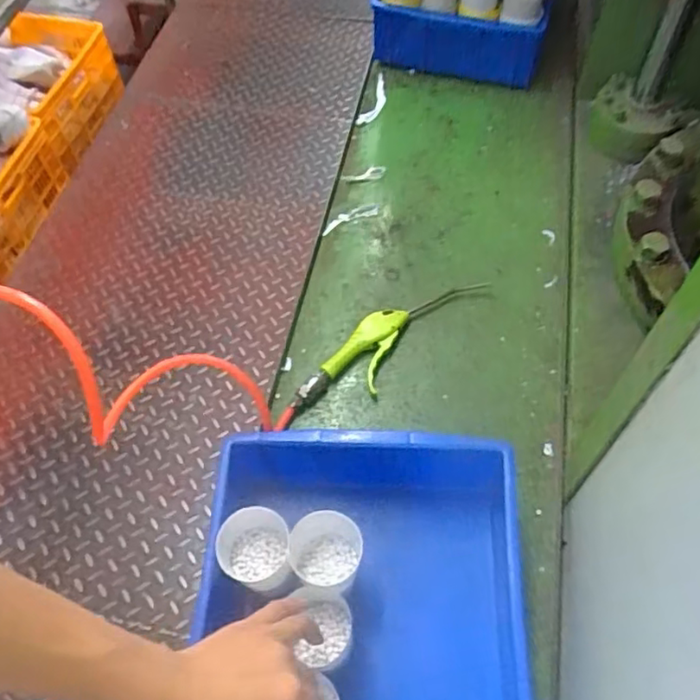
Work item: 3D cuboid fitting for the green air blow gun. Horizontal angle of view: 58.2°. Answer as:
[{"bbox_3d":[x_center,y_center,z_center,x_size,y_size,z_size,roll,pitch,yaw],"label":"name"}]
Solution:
[{"bbox_3d":[0.047,-0.015,0.773,0.075,0.022,0.279,38,67,23],"label":"green air blow gun"}]

